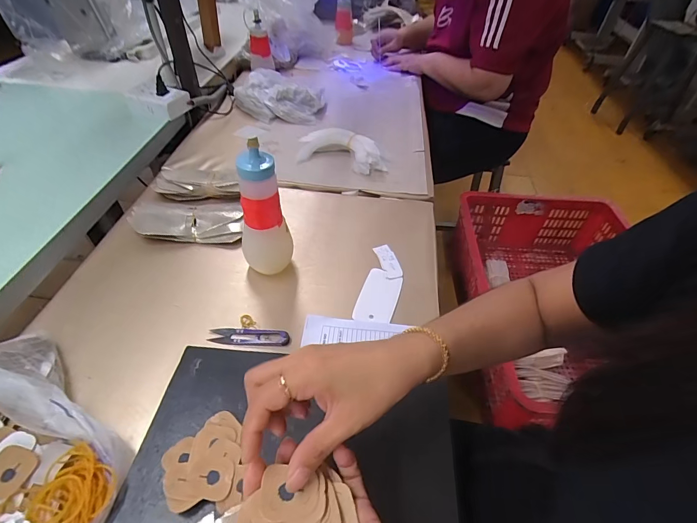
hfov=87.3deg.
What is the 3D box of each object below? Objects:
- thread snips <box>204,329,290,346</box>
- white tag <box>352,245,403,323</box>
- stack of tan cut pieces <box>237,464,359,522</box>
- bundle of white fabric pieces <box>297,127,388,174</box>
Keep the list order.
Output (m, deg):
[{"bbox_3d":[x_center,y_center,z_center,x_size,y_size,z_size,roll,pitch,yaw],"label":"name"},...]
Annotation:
[{"bbox_3d":[-0.126,0.095,0.466,0.100,0.005,0.022,4,46,0],"label":"thread snips"},{"bbox_3d":[0.050,0.031,0.543,0.054,0.006,0.147,14,47,6],"label":"white tag"},{"bbox_3d":[-0.035,0.169,0.248,0.075,0.013,0.050,3,46,-2],"label":"stack of tan cut pieces"},{"bbox_3d":[-0.009,-0.227,0.748,0.184,0.044,0.098,16,47,11],"label":"bundle of white fabric pieces"}]

